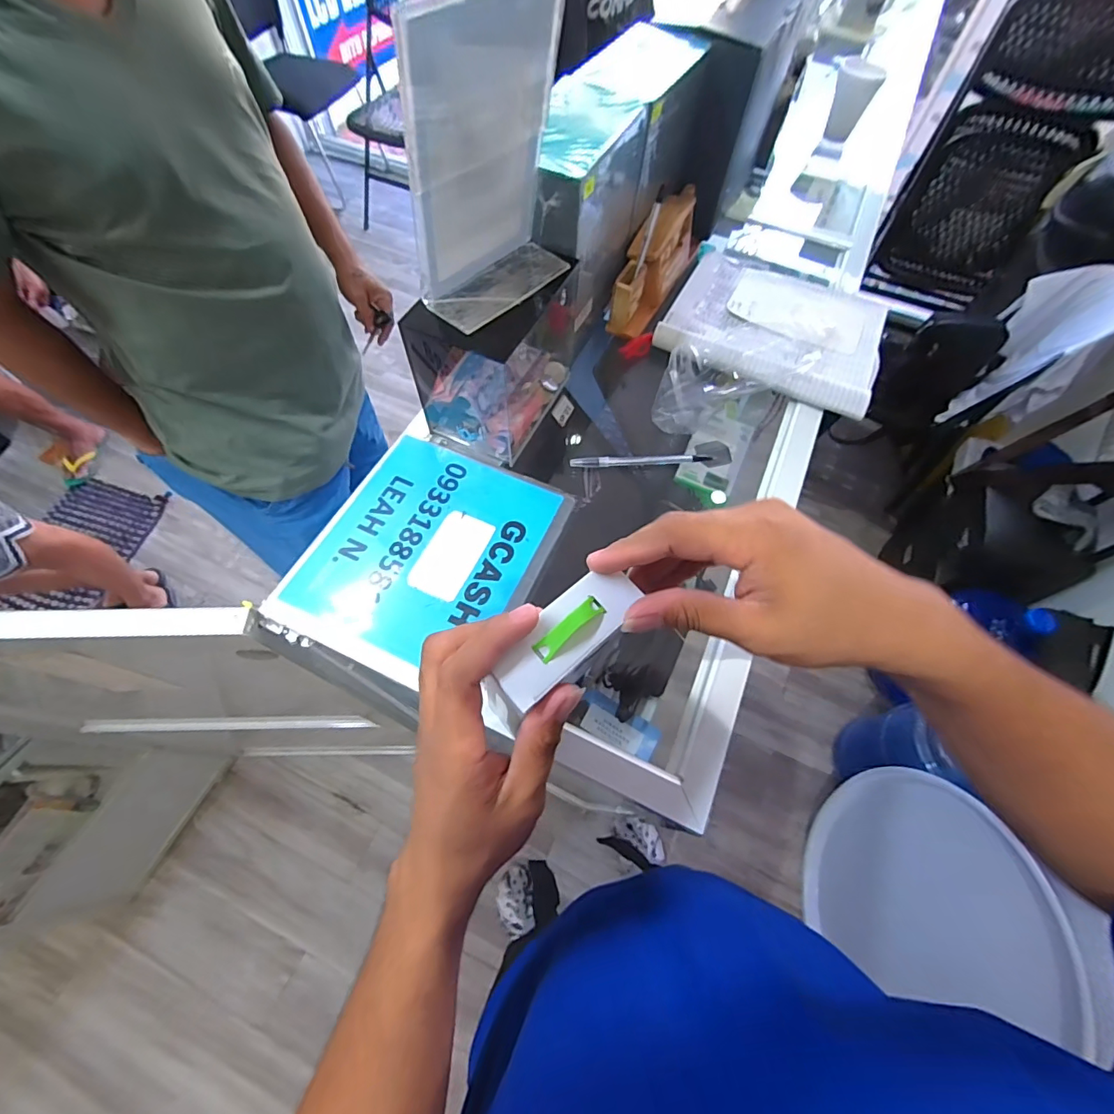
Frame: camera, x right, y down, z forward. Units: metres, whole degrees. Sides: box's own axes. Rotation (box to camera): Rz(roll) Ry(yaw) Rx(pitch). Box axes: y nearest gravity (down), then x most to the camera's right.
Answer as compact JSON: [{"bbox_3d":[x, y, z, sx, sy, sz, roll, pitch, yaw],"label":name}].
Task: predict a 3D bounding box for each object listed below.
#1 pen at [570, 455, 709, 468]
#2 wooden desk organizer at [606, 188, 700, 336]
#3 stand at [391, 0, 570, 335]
[{"bbox_3d":[0.089,-0.104,0.508,0.147,0.009,0.010,-4,64,-4],"label":"pen"},{"bbox_3d":[0.134,-0.382,0.601,0.052,0.091,0.227,27,66,11],"label":"wooden desk organizer"},{"bbox_3d":[-0.048,-0.280,0.342,0.050,0.181,0.125,41,69,17],"label":"stand"}]

